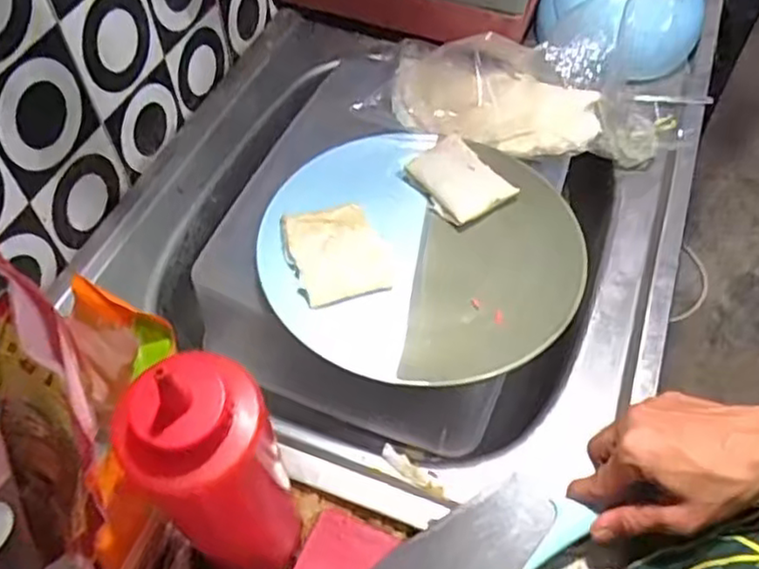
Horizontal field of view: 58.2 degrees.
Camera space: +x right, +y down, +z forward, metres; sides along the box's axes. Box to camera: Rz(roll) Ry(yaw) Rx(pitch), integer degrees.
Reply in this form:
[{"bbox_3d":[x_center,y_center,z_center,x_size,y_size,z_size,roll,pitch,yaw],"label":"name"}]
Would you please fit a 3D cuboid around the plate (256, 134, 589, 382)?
[{"bbox_3d":[0.039,-0.032,0.557,0.264,0.029,0.223,-23,58,-16],"label":"plate"}]

